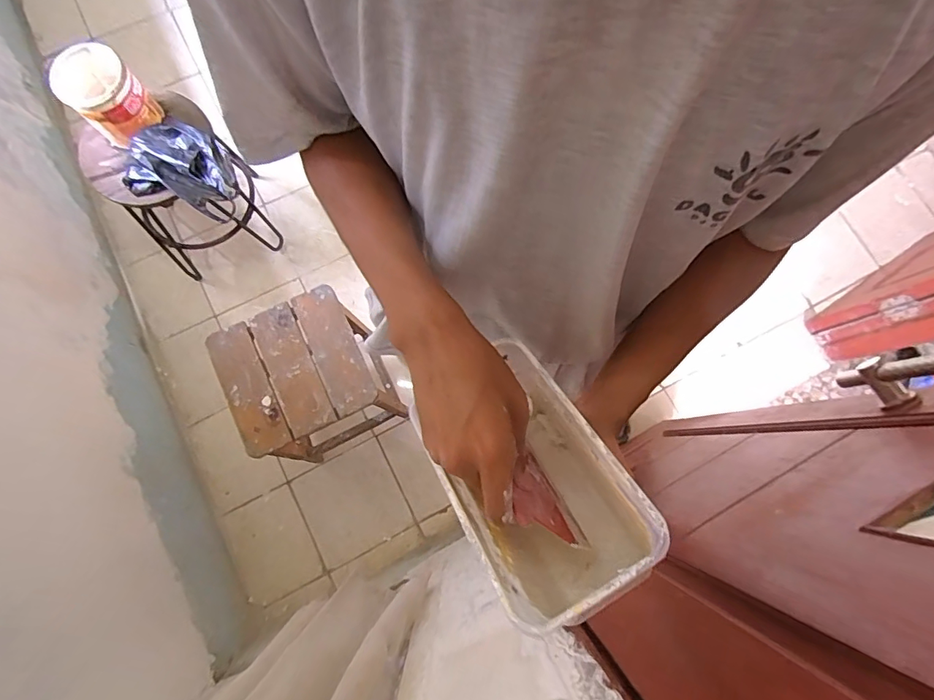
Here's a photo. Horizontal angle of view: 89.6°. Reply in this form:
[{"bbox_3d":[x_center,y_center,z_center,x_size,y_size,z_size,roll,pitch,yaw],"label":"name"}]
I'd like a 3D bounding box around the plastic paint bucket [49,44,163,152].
[{"bbox_3d":[-0.858,-0.604,1.127,0.159,0.142,0.176,-44,82,-9],"label":"plastic paint bucket"}]

